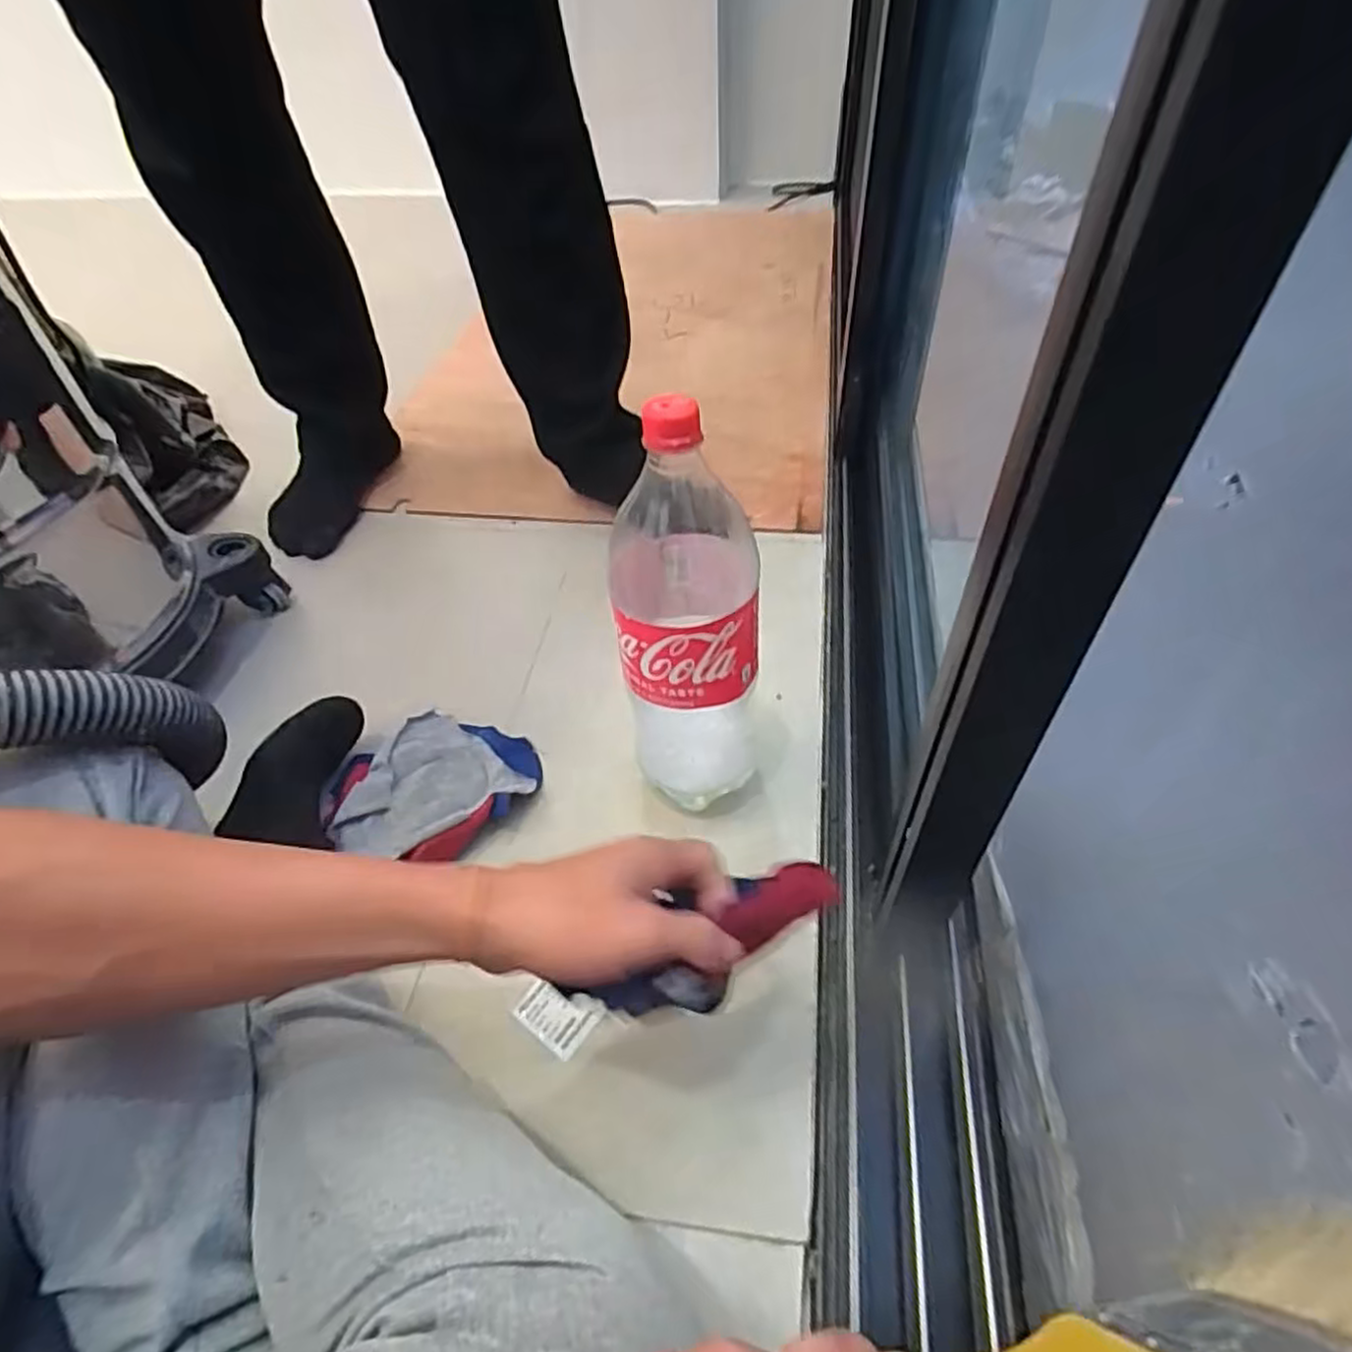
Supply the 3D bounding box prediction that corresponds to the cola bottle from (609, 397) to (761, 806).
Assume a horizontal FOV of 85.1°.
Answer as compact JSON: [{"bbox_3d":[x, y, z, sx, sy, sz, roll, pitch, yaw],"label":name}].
[{"bbox_3d":[0.009,-0.031,0.478,0.091,0.305,0.097,0,48,6],"label":"cola bottle"}]

